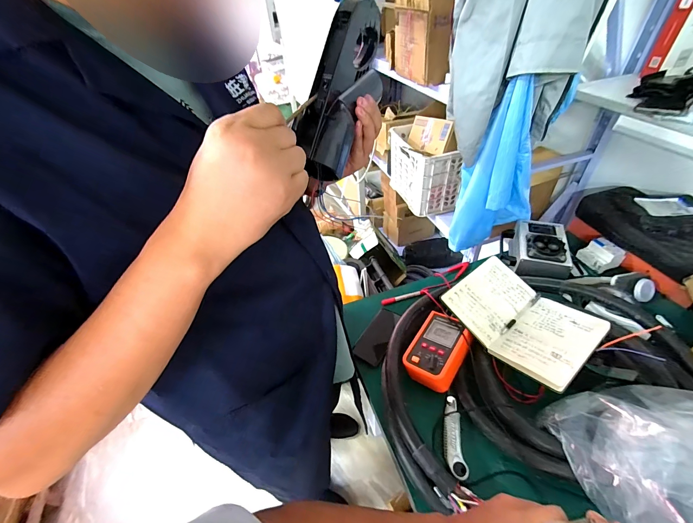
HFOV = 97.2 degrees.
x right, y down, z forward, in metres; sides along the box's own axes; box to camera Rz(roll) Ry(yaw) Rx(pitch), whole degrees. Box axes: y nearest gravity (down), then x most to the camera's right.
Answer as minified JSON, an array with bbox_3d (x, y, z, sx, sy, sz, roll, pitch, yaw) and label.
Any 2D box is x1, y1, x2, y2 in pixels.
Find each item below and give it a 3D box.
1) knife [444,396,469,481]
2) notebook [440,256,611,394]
[{"bbox_3d":[0.209,0.339,0.600,0.037,0.014,0.143,0,44,7],"label":"knife"},{"bbox_3d":[0.381,0.121,0.674,0.211,0.043,0.272,-31,49,-24],"label":"notebook"}]

